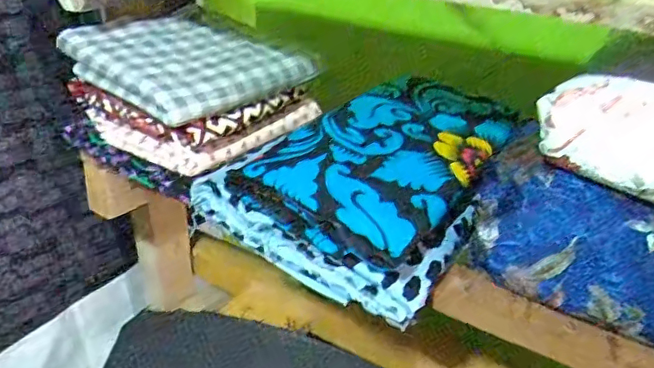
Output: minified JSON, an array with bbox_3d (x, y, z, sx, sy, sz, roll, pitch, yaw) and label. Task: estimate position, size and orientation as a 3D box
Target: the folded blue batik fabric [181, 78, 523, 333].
[{"bbox_3d":[0.049,-0.013,0.503,0.191,0.083,0.272,20,33,28],"label":"folded blue batik fabric"}]

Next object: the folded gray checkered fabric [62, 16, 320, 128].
[{"bbox_3d":[-0.129,-0.118,0.546,0.167,0.049,0.178,22,34,30],"label":"folded gray checkered fabric"}]

